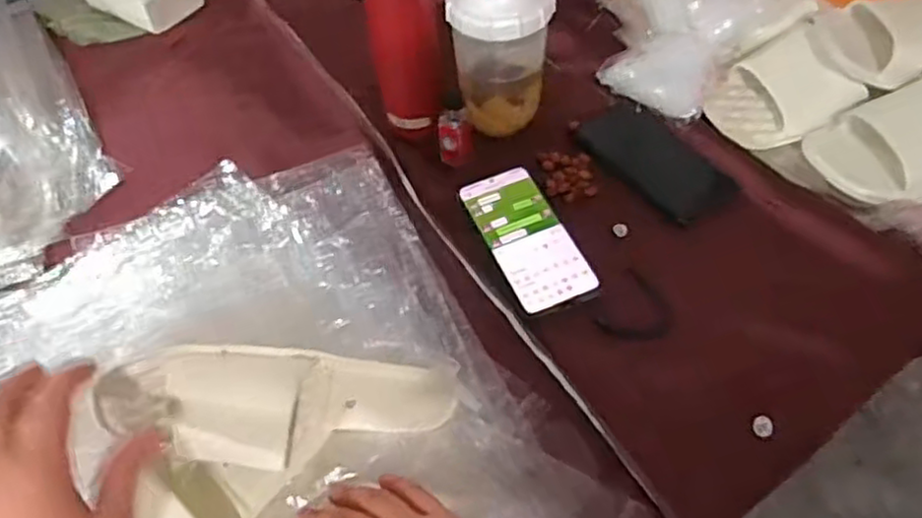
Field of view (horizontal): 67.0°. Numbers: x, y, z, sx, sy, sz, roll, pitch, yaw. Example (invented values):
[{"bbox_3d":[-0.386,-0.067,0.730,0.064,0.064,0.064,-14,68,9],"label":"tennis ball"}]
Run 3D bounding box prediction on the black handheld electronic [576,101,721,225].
[{"bbox_3d":[0.189,-0.102,0.700,0.071,0.008,0.146,-38,62,-5],"label":"black handheld electronic"}]

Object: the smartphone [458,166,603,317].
[{"bbox_3d":[0.060,-0.020,0.647,0.074,0.015,0.161,-20,56,-12],"label":"smartphone"}]

